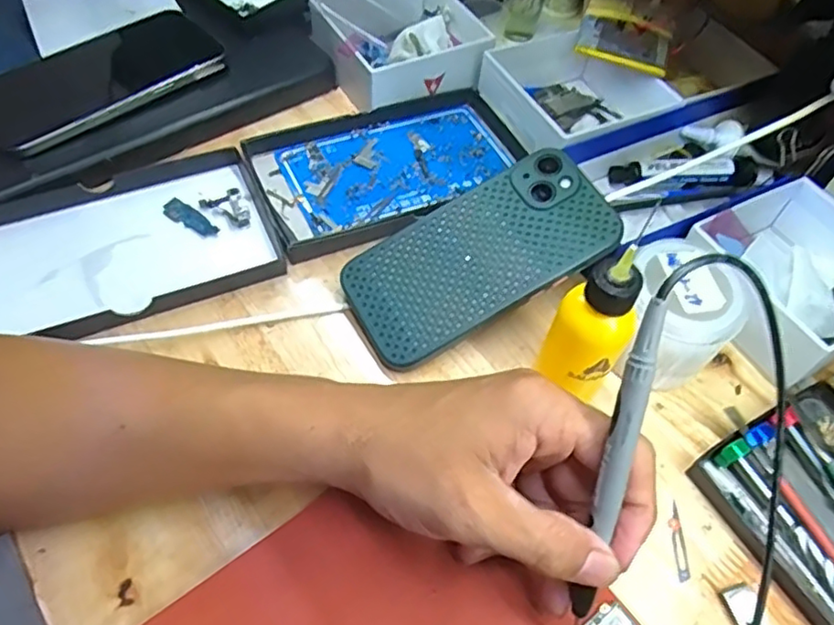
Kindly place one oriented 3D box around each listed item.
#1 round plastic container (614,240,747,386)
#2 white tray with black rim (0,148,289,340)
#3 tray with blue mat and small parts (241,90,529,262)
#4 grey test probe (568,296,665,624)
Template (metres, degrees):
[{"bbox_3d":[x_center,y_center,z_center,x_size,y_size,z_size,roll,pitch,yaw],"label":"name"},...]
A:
[{"bbox_3d":[0.130,0.002,0.332,0.057,0.057,0.059,2,55,-2],"label":"round plastic container"},{"bbox_3d":[-0.183,-0.038,0.370,0.185,0.014,0.109,-16,57,-14],"label":"white tray with black rim"},{"bbox_3d":[-0.015,-0.100,0.417,0.174,0.015,0.105,-19,58,-16],"label":"tray with blue mat and small parts"},{"bbox_3d":[0.071,0.064,0.232,0.010,0.146,0.010,8,18,4],"label":"grey test probe"}]

